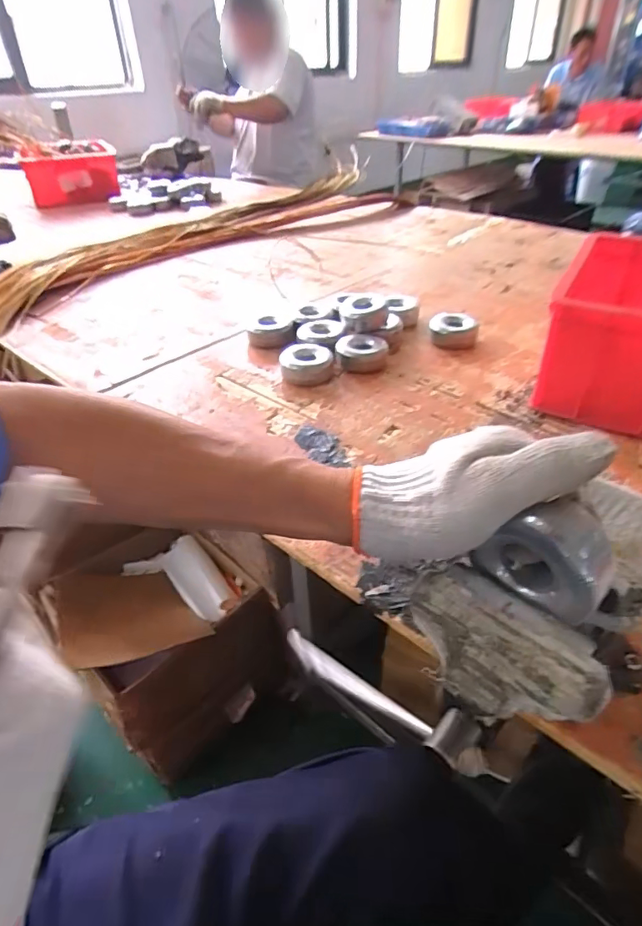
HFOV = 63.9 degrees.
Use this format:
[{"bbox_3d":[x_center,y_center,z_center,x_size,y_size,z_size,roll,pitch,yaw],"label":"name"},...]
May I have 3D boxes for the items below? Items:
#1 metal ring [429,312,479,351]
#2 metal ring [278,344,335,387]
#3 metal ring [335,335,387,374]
[{"bbox_3d":[0.209,-0.209,0.810,0.072,0.039,0.072,-1,38,1],"label":"metal ring"},{"bbox_3d":[-0.019,-0.139,0.741,0.074,0.035,0.074,0,38,2],"label":"metal ring"},{"bbox_3d":[0.060,-0.160,0.757,0.072,0.035,0.069,-1,38,1],"label":"metal ring"}]

